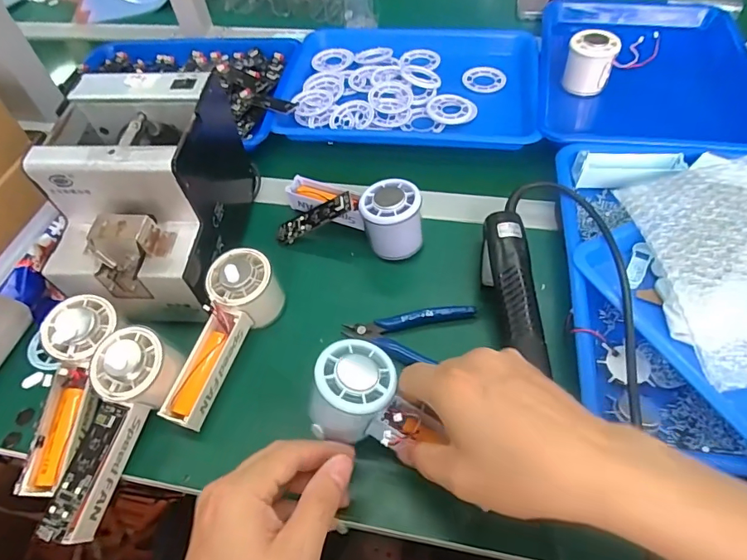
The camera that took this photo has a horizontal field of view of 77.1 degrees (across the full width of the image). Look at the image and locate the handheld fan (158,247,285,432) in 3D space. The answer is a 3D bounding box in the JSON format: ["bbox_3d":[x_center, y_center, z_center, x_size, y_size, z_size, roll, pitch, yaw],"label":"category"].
[{"bbox_3d":[-0.130,0.048,0.405,0.049,0.059,0.150,16,71,15],"label":"handheld fan"}]

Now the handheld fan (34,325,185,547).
[{"bbox_3d":[-0.197,0.113,0.356,0.058,0.042,0.153,13,74,13],"label":"handheld fan"}]

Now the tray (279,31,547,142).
[{"bbox_3d":[0.051,-0.276,0.645,0.321,0.032,0.267,3,54,8],"label":"tray"}]

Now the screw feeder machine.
[{"bbox_3d":[-0.205,-0.082,0.422,0.125,0.127,0.174,1,53,6],"label":"screw feeder machine"}]

